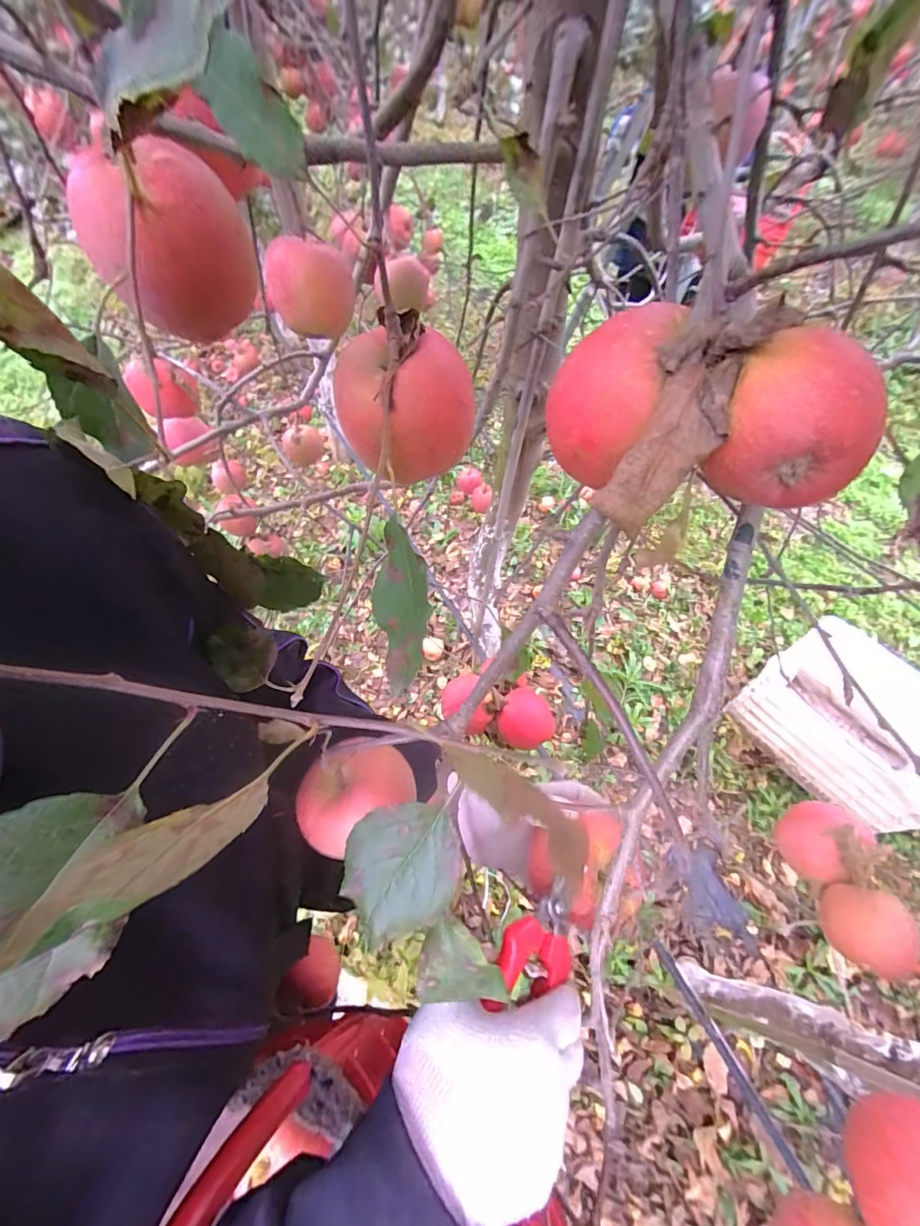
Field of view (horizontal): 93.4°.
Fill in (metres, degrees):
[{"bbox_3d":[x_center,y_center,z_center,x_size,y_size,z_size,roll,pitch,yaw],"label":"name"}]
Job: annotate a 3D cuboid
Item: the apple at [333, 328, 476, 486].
[{"bbox_3d":[-0.033,-0.118,0.252,0.073,0.063,0.062,-16,59,-9],"label":"apple"}]

